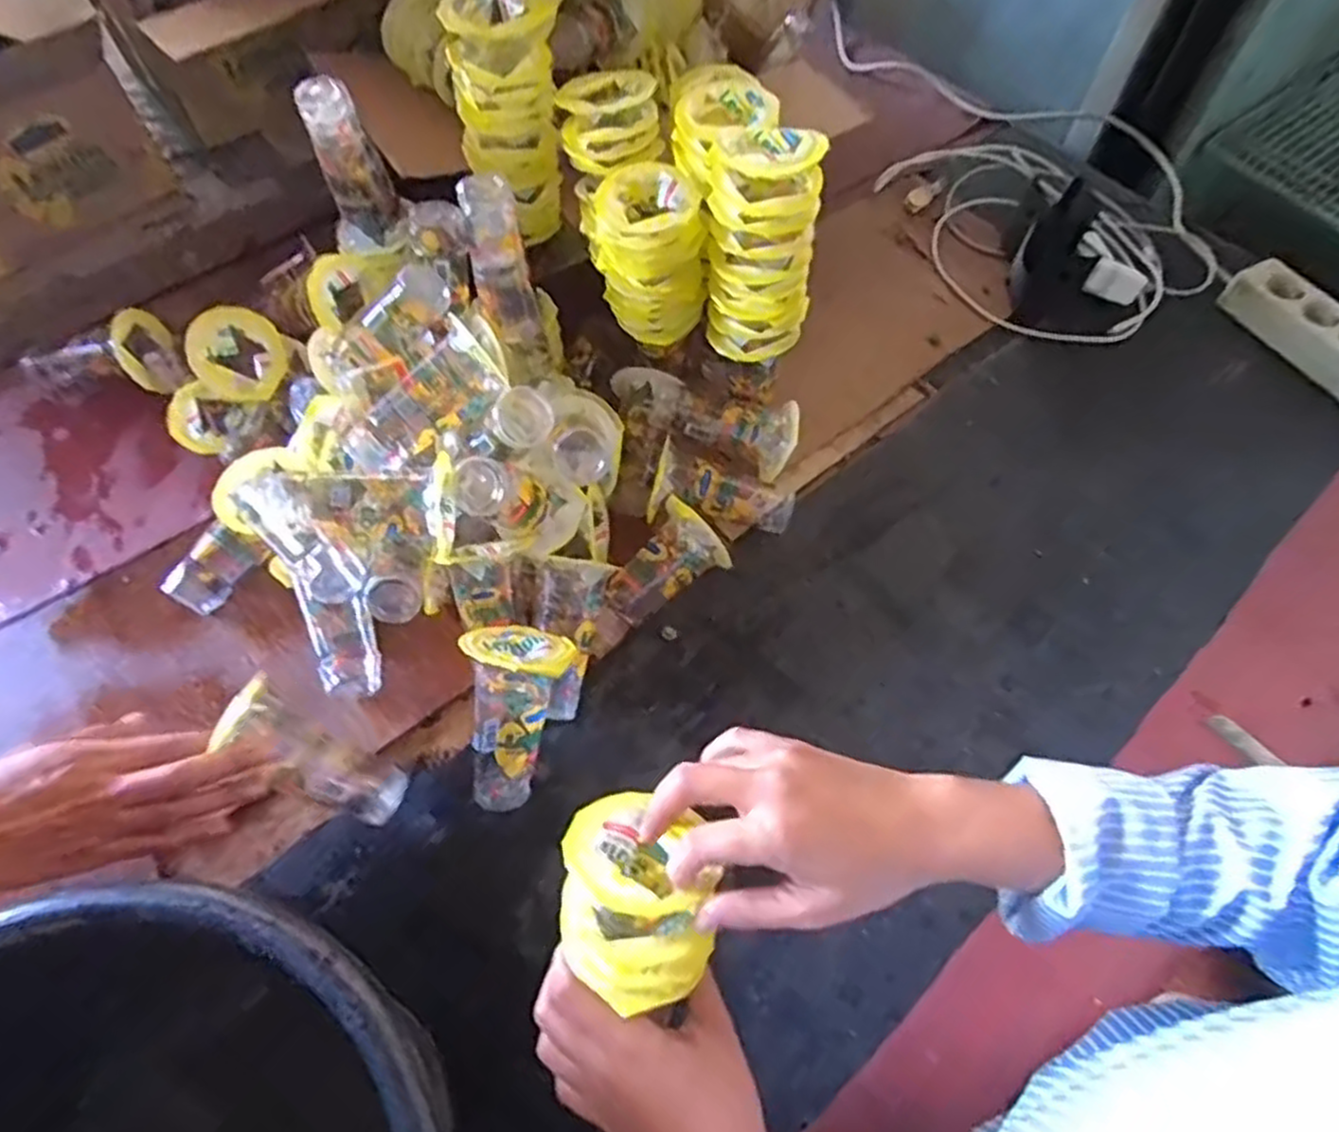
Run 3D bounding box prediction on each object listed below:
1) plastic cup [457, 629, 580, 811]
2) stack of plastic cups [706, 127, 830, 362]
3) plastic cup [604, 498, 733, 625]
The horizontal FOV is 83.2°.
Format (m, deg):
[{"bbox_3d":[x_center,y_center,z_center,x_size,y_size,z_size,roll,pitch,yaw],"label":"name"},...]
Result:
[{"bbox_3d":[-0.113,0.109,0.535,0.070,0.063,0.122,13,107,6],"label":"plastic cup"},{"bbox_3d":[0.068,-0.233,0.556,0.084,0.153,0.064,9,62,4],"label":"stack of plastic cups"},{"bbox_3d":[-0.004,0.007,0.618,0.065,0.059,0.102,34,66,16],"label":"plastic cup"}]

